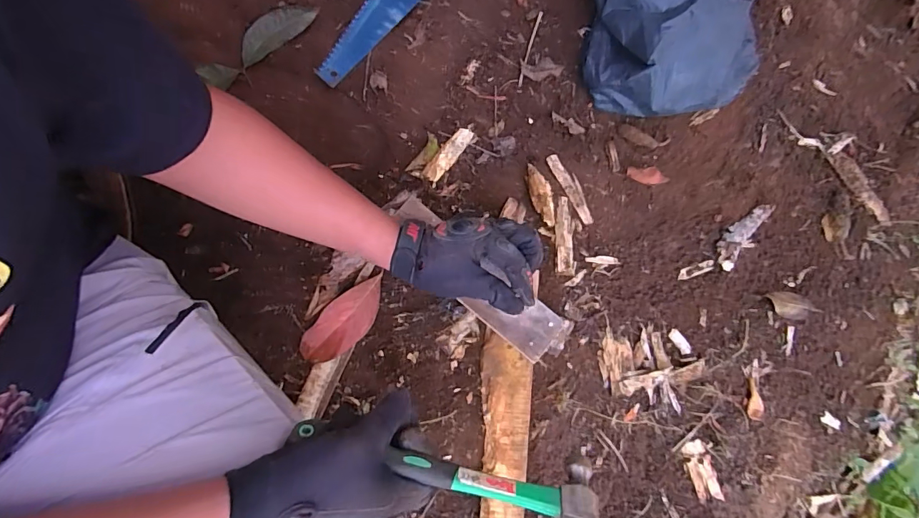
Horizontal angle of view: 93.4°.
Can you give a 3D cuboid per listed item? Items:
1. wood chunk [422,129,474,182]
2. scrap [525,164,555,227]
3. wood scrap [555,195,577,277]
[{"bbox_3d":[-0.015,-0.137,0.568,0.022,0.014,0.084,36,81,8],"label":"wood chunk"},{"bbox_3d":[0.109,-0.085,0.572,0.029,0.013,0.083,-16,79,-2],"label":"scrap"},{"bbox_3d":[0.138,-0.030,0.565,0.026,0.010,0.104,3,78,2],"label":"wood scrap"}]

